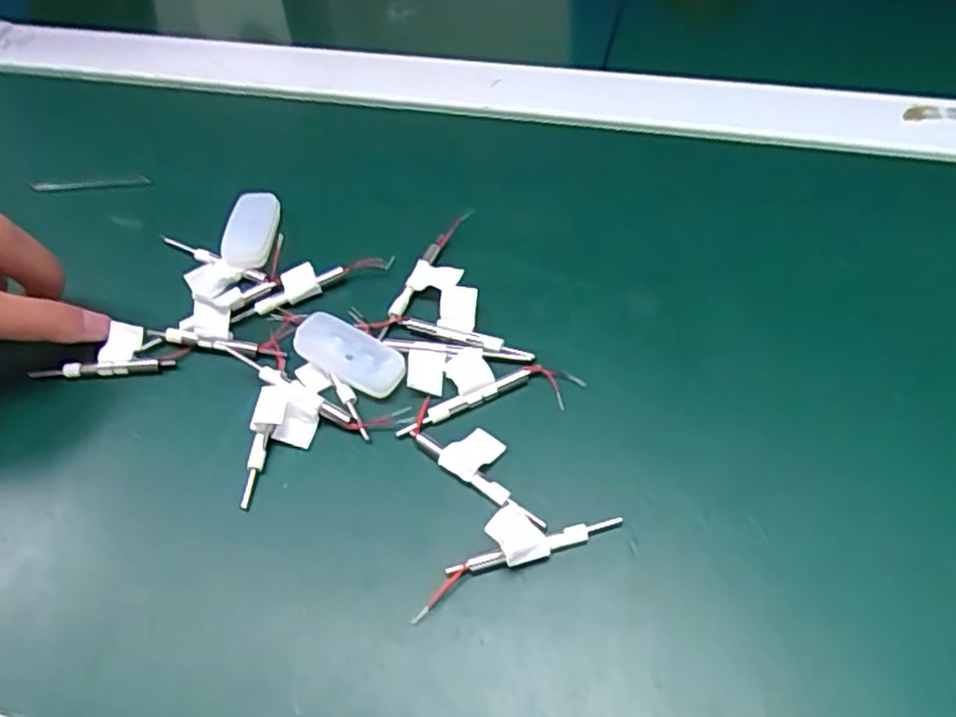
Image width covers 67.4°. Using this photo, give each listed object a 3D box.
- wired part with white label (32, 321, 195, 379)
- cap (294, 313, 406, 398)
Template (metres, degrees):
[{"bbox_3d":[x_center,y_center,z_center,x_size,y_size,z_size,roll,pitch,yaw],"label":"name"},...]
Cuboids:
[{"bbox_3d":[-0.146,-0.002,0.286,0.061,0.009,0.022,-8,55,3],"label":"wired part with white label"},{"bbox_3d":[-0.047,-0.002,0.264,0.042,0.008,0.019,29,62,7],"label":"cap"}]

